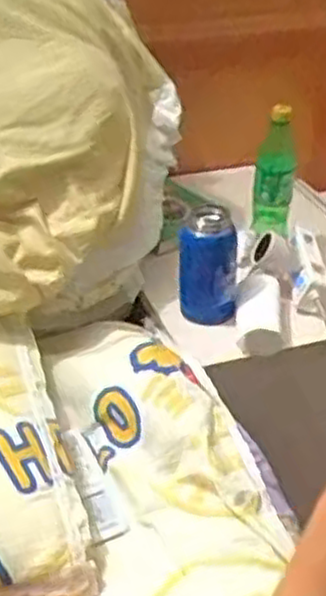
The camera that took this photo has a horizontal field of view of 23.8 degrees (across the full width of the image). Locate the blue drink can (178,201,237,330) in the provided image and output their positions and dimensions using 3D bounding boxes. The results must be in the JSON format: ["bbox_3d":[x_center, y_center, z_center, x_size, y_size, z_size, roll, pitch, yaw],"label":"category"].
[{"bbox_3d":[0.062,-0.040,1.040,0.070,0.153,0.077,7,34,8],"label":"blue drink can"}]

